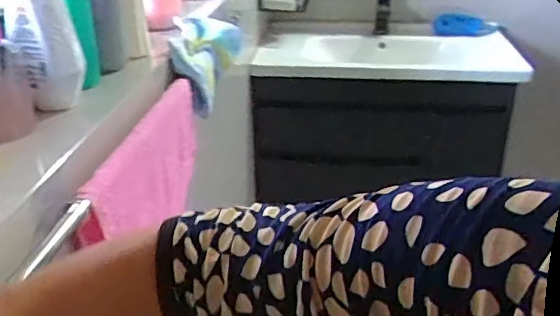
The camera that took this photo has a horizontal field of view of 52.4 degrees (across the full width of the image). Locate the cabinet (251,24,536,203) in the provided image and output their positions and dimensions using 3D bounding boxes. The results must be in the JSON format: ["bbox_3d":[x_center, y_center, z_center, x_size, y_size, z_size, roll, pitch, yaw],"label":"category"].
[{"bbox_3d":[0.320,-0.189,1.888,0.806,0.358,0.474,-2,26,-1],"label":"cabinet"}]

